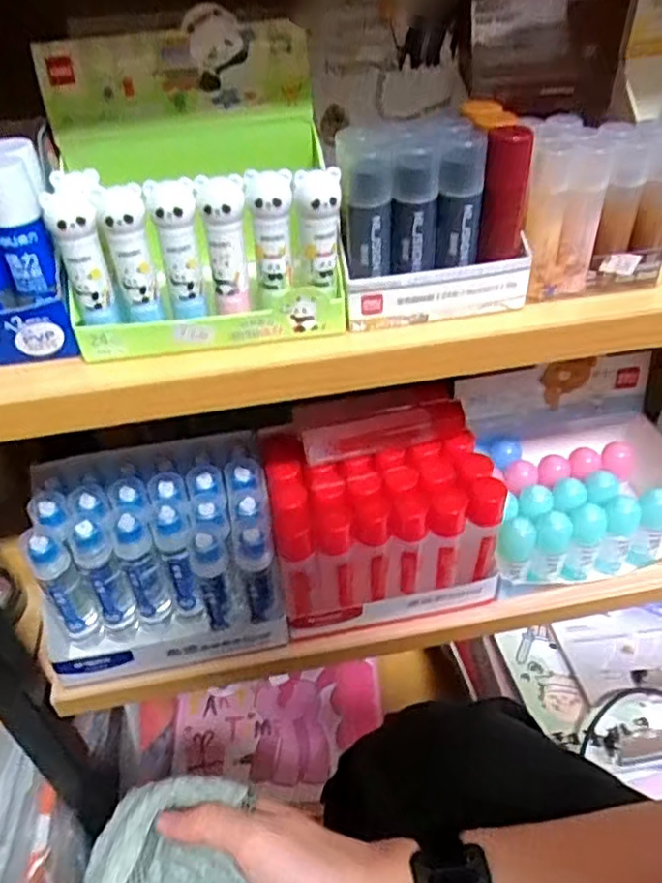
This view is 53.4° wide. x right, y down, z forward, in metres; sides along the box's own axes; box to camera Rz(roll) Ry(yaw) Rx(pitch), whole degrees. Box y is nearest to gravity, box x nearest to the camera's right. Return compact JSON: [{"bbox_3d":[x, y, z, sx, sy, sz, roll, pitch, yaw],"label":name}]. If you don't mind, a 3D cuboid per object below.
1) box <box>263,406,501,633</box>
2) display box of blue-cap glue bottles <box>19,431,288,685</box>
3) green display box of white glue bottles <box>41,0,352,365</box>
[{"bbox_3d":[0.040,0.053,0.526,0.176,0.134,0.113,-9,41,-6],"label":"box"},{"bbox_3d":[-0.136,0.098,0.518,0.185,0.125,0.115,-8,41,-6],"label":"display box of blue-cap glue bottles"},{"bbox_3d":[-0.073,-0.135,0.350,0.144,0.128,0.107,-7,41,-4],"label":"green display box of white glue bottles"}]

